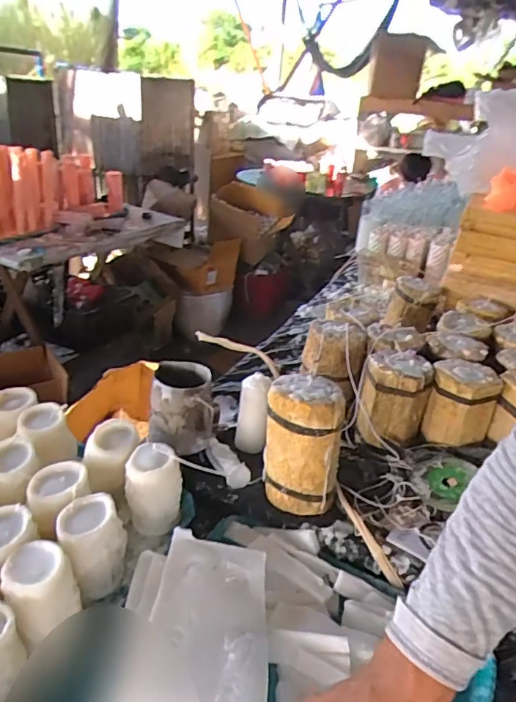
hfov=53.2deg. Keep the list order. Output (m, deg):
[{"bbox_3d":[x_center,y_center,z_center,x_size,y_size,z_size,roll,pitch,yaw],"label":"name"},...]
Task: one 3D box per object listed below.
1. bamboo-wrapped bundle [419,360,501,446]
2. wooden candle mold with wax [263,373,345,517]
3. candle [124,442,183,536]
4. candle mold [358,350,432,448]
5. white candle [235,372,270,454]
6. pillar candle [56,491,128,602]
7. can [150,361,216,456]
[{"bbox_3d":[0.296,0.076,0.754,0.094,0.097,0.088,11,29,10],"label":"bamboo-wrapped bundle"},{"bbox_3d":[0.056,0.115,0.657,0.093,0.151,0.092,5,28,-1],"label":"wooden candle mold with wax"},{"bbox_3d":[-0.134,0.178,0.662,0.070,0.101,0.070,-2,29,-14],"label":"candle"},{"bbox_3d":[0.202,0.070,0.765,0.093,0.115,0.091,15,30,16],"label":"candle mold"},{"bbox_3d":[-0.007,0.086,0.751,0.039,0.113,0.033,0,29,-10],"label":"white candle"},{"bbox_3d":[-0.185,0.223,0.582,0.068,0.097,0.067,-7,31,-23],"label":"pillar candle"},{"bbox_3d":[-0.105,0.080,0.740,0.093,0.100,0.094,3,28,-5],"label":"can"}]

